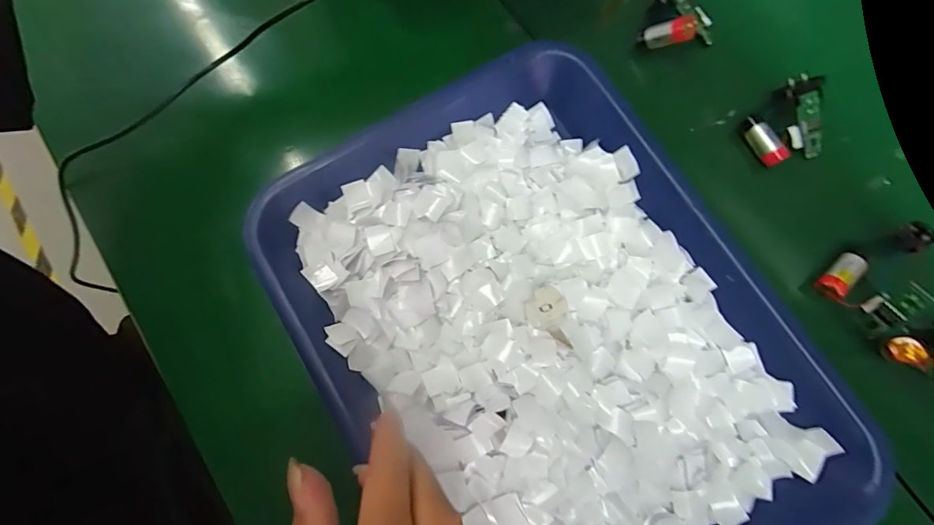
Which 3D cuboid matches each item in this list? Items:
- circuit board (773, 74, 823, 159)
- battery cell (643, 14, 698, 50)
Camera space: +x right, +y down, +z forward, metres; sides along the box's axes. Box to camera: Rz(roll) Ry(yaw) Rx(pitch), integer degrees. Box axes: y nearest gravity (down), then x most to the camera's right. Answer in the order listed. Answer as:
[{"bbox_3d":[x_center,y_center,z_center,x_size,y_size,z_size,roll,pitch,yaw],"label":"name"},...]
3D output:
[{"bbox_3d":[0.232,-0.099,0.302,0.026,0.010,0.055,-18,101,-5],"label":"circuit board"},{"bbox_3d":[0.141,-0.161,0.307,0.034,0.014,0.012,4,73,41],"label":"battery cell"}]

